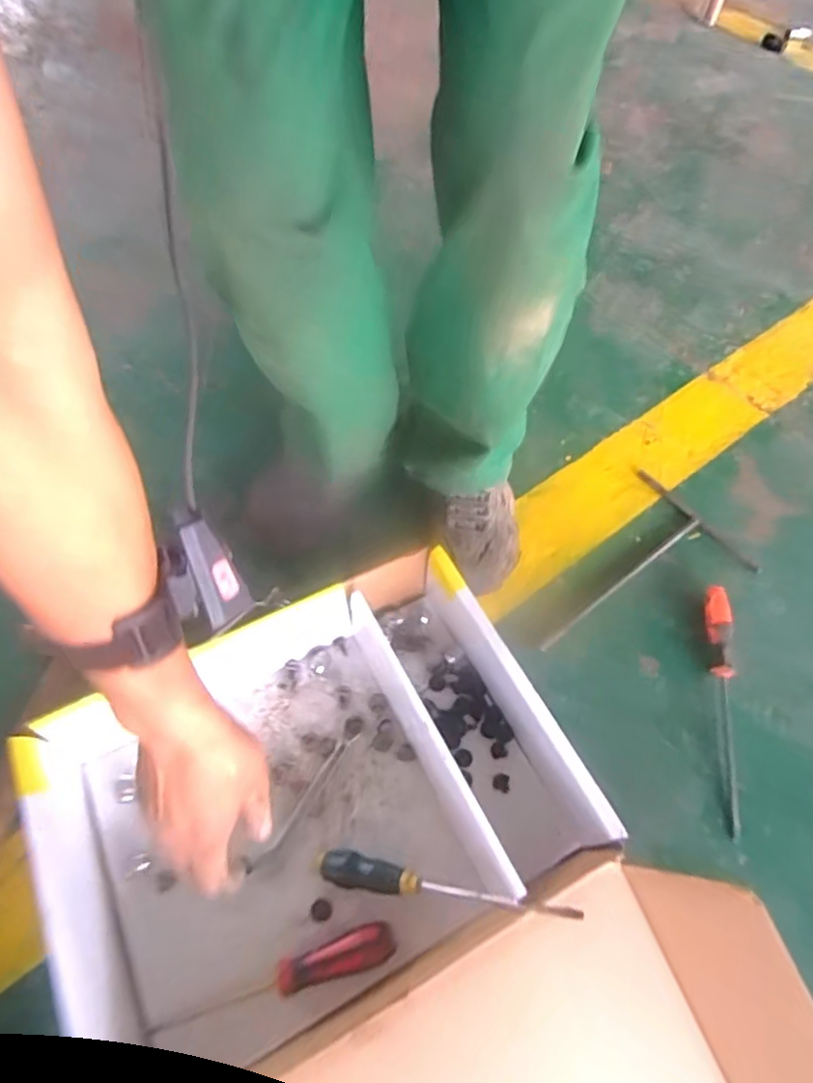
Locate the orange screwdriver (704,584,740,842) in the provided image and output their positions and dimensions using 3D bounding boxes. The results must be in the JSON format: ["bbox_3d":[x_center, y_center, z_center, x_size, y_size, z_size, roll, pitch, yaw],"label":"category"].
[{"bbox_3d":[0.357,0.174,0.680,0.024,0.030,0.278,7,61,2],"label":"orange screwdriver"}]

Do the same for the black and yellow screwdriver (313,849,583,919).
[{"bbox_3d":[0.023,0.304,0.538,0.252,0.027,0.028,-2,58,24],"label":"black and yellow screwdriver"}]

